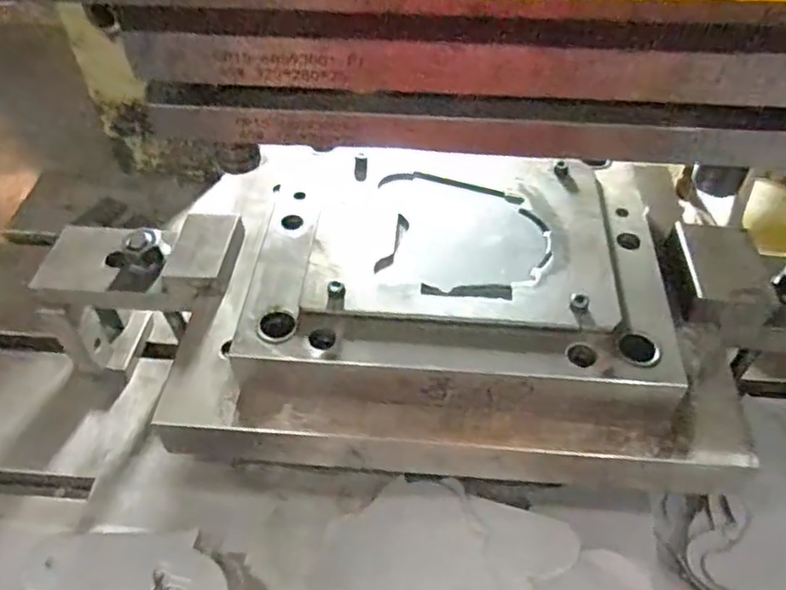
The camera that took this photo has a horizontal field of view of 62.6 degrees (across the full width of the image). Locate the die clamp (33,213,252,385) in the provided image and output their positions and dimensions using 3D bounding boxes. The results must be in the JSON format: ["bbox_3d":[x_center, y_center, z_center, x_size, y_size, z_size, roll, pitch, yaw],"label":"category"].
[{"bbox_3d":[-0.230,0.009,0.633,0.178,0.166,0.090,5,48,6],"label":"die clamp"}]

